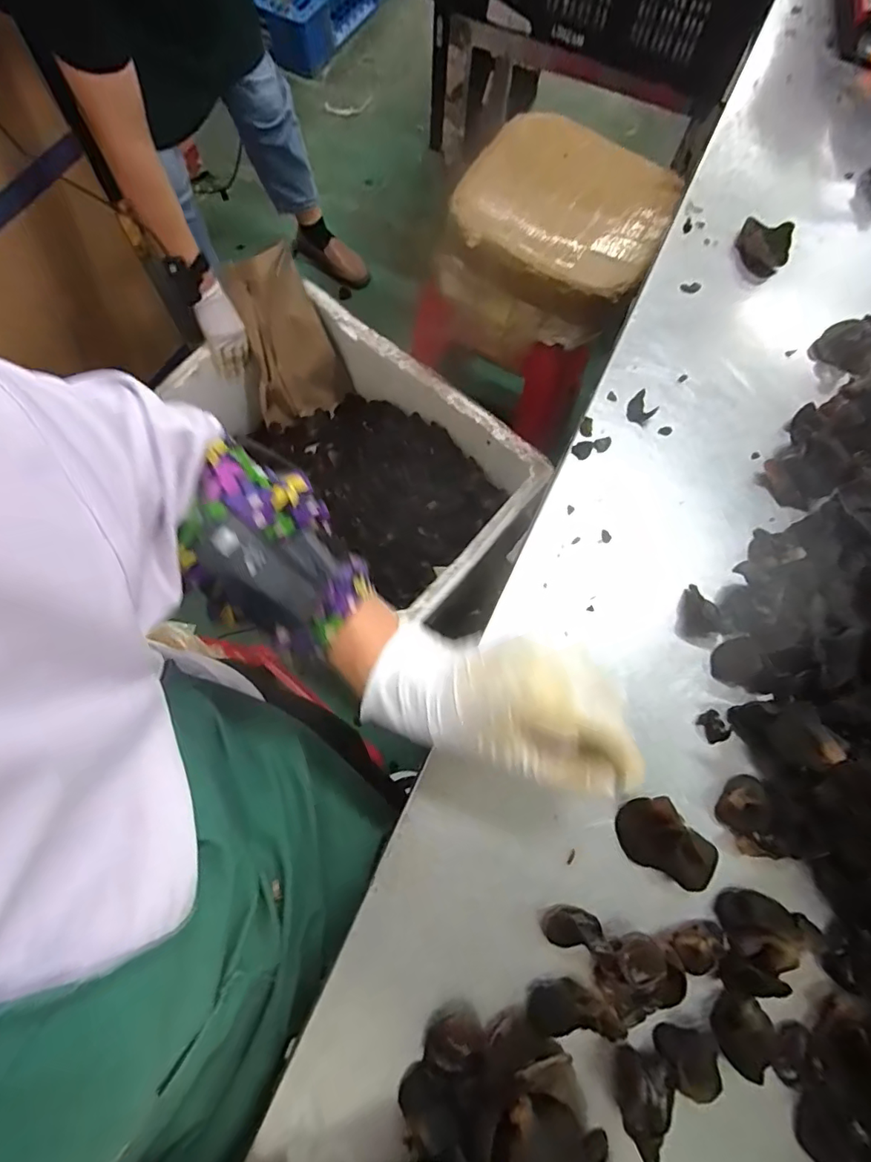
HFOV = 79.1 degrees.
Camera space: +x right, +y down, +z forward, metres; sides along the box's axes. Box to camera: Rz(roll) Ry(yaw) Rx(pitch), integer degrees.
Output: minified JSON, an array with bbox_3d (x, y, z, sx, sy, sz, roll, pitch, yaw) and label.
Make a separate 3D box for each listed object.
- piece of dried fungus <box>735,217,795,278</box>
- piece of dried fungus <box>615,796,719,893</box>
[{"bbox_3d":[0.322,-0.326,0.517,0.045,0.021,0.053,10,72,1],"label":"piece of dried fungus"},{"bbox_3d":[0.152,0.172,0.345,0.063,0.019,0.040,43,76,11],"label":"piece of dried fungus"}]

